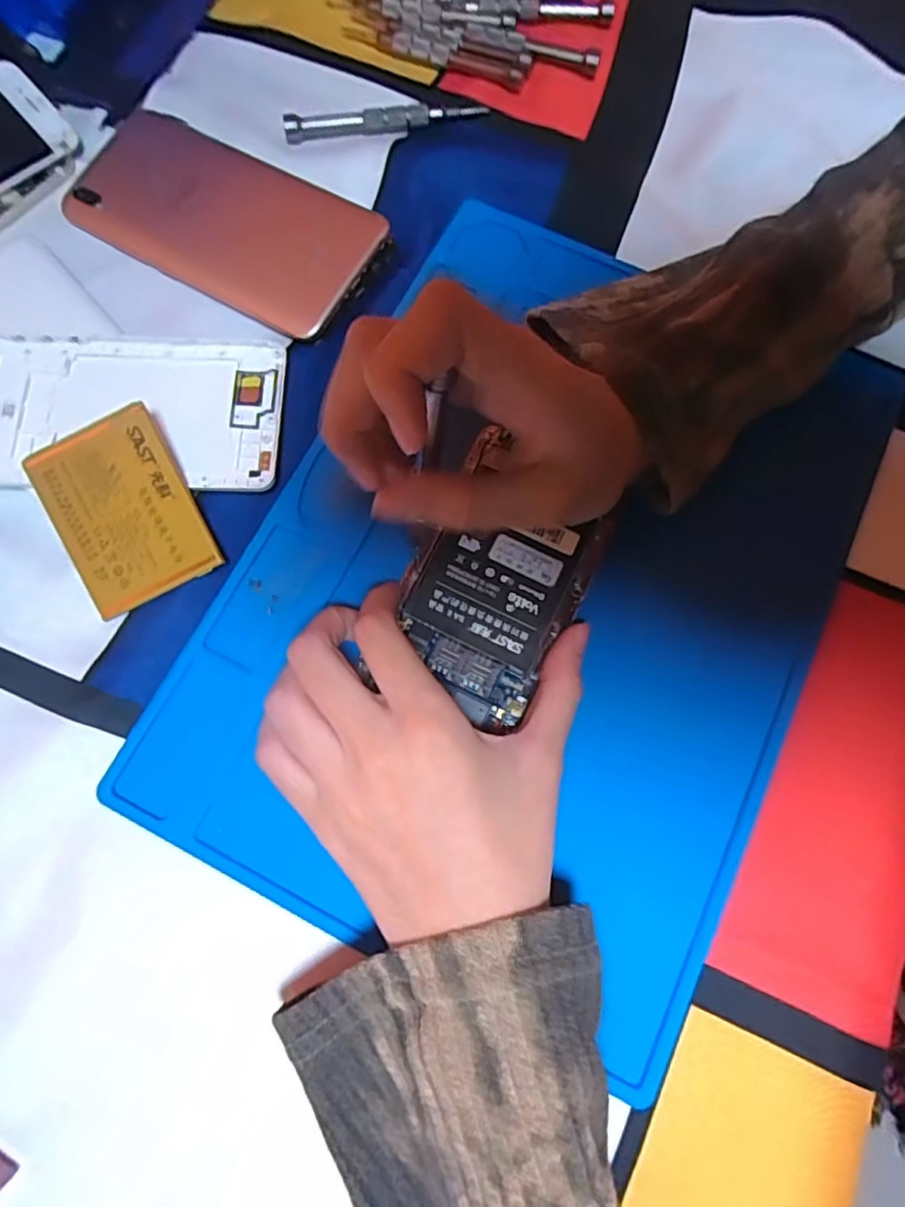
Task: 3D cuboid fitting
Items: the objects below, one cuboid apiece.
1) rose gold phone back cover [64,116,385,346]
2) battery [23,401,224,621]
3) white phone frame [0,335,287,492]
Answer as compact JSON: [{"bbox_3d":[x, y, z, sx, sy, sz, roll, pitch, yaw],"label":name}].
[{"bbox_3d":[-0.113,-0.189,0.289,0.159,0.011,0.075,29,77,6],"label":"rose gold phone back cover"},{"bbox_3d":[-0.134,-0.037,0.245,0.054,0.004,0.074,-26,92,-1],"label":"battery"},{"bbox_3d":[-0.146,-0.083,0.264,0.142,0.011,0.071,2,76,-1],"label":"white phone frame"}]

